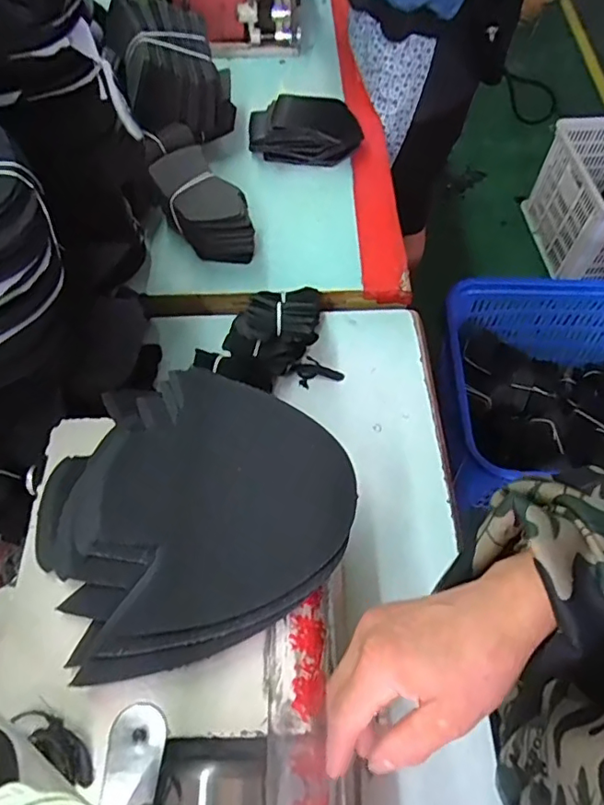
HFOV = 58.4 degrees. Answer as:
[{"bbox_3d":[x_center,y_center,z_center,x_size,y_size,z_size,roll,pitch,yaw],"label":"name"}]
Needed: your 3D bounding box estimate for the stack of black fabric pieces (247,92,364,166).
[{"bbox_3d":[0.007,-0.412,0.804,0.163,0.053,0.093,6,59,3],"label":"stack of black fabric pieces"}]

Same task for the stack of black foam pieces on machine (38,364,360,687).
[{"bbox_3d":[-0.081,0.067,0.397,0.213,0.020,0.206,-26,63,-16],"label":"stack of black foam pieces on machine"}]

